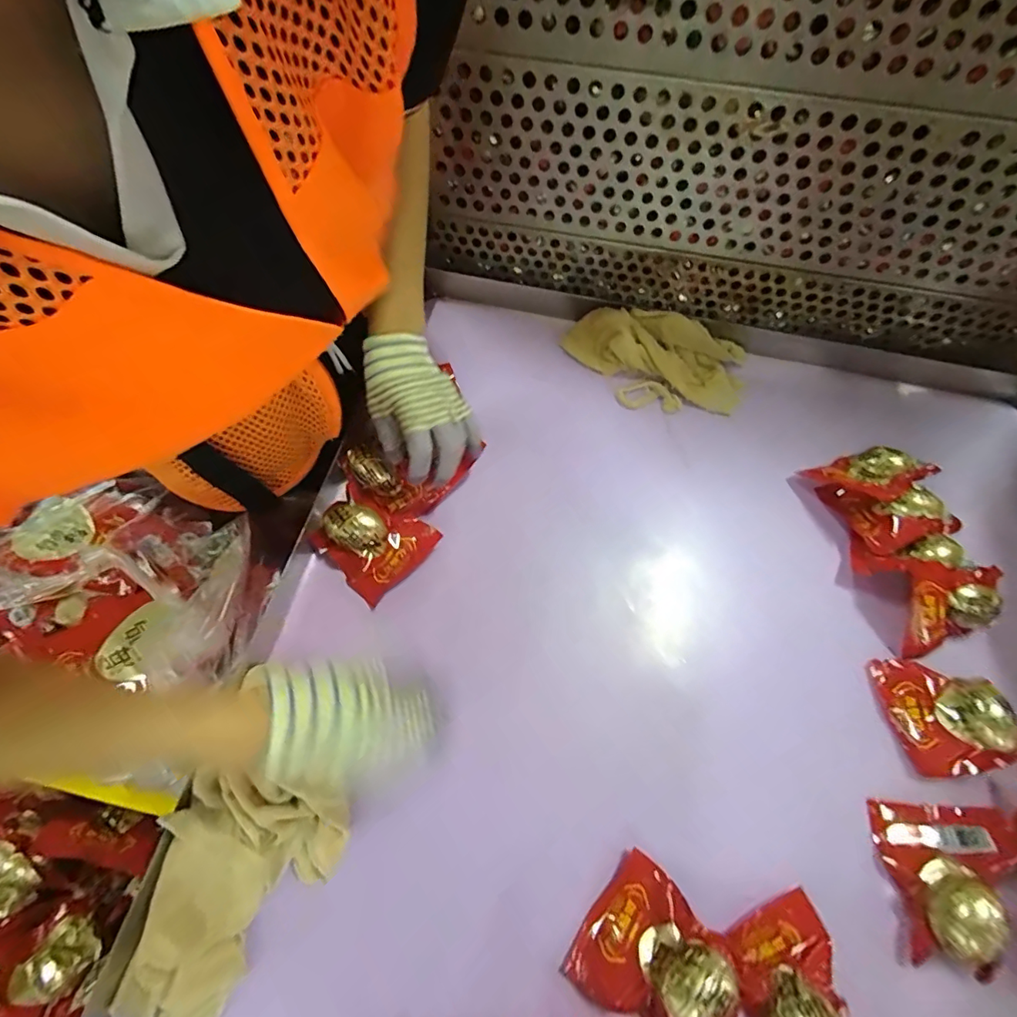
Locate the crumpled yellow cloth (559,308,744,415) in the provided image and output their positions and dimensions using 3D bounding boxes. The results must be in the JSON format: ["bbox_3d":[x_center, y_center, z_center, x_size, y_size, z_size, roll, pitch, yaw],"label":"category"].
[{"bbox_3d":[0.180,-0.182,0.608,0.221,0.055,0.118,11,64,3],"label":"crumpled yellow cloth"}]

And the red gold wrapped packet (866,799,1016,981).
[{"bbox_3d":[0.347,0.291,0.378,0.096,0.030,0.104,6,64,0],"label":"red gold wrapped packet"}]

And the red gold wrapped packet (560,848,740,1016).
[{"bbox_3d":[0.109,0.329,0.353,0.098,0.037,0.096,37,68,14],"label":"red gold wrapped packet"}]

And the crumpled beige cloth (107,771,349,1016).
[{"bbox_3d":[-0.201,0.302,0.358,0.131,0.043,0.178,8,64,1],"label":"crumpled beige cloth"}]

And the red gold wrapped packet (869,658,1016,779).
[{"bbox_3d":[0.386,0.177,0.434,0.084,0.035,0.097,-12,65,-9],"label":"red gold wrapped packet"}]

